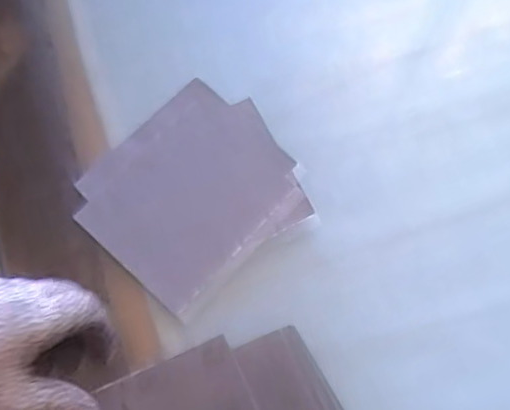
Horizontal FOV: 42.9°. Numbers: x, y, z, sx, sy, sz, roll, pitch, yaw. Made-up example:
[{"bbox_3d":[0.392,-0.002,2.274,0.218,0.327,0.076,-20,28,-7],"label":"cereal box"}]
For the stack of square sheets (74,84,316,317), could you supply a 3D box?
[{"bbox_3d":[-0.044,-0.010,0.454,0.138,0.008,0.131,-37,72,-12],"label":"stack of square sheets"}]

